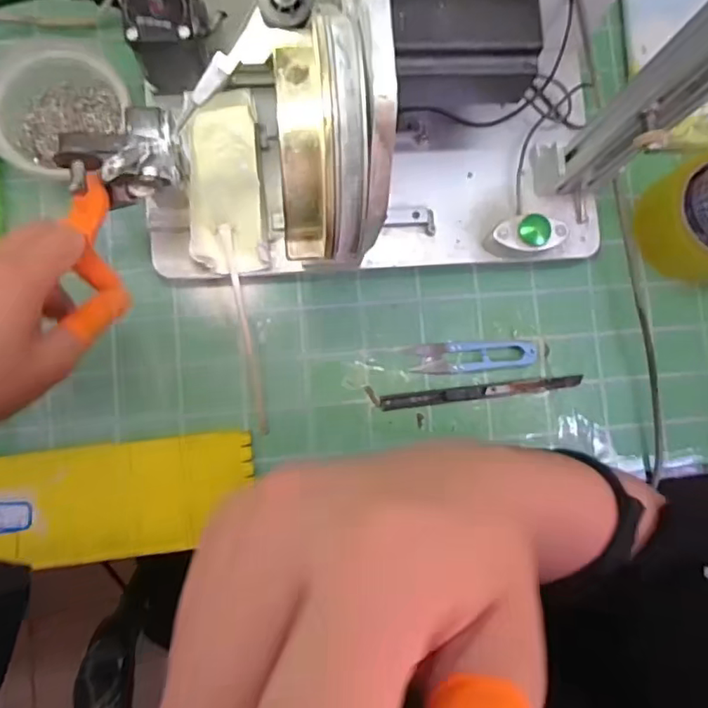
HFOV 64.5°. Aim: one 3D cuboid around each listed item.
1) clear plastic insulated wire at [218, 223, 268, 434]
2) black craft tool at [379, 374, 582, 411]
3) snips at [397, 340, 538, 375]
[{"bbox_3d":[-0.082,-0.018,0.422,0.007,0.012,0.156,-11,97,-6],"label":"clear plastic insulated wire"},{"bbox_3d":[0.103,0.030,0.447,0.164,0.004,0.012,-7,84,-6],"label":"black craft tool"},{"bbox_3d":[0.094,0.002,0.448,0.105,0.007,0.025,-3,84,-5],"label":"snips"}]

